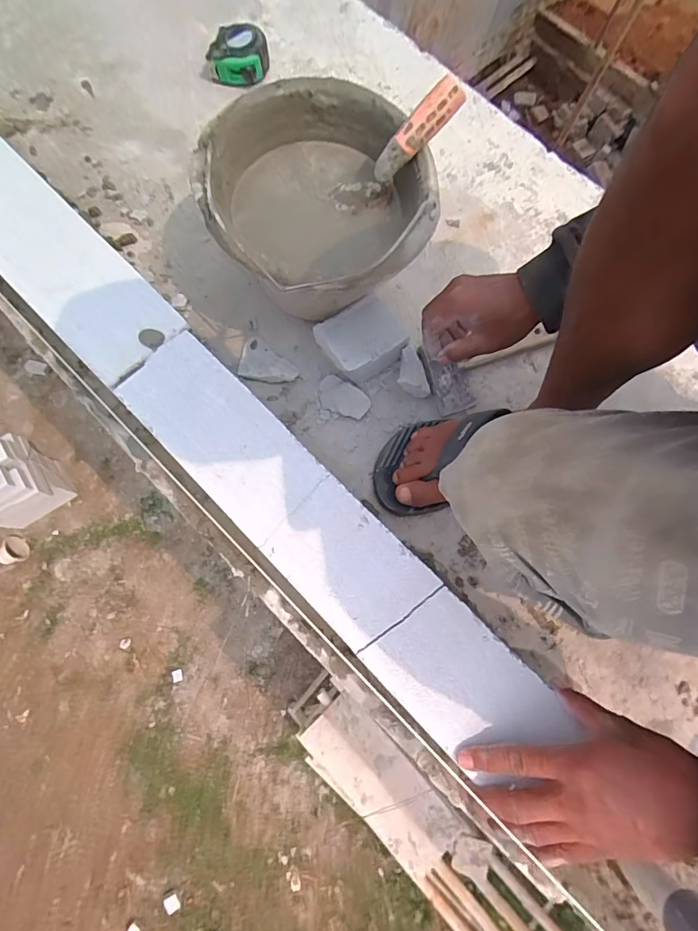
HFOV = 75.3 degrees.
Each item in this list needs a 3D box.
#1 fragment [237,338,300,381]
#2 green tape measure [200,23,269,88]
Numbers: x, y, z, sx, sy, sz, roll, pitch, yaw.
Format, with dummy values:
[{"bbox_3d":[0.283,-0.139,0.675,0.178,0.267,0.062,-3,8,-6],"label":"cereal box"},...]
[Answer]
[{"bbox_3d":[-0.100,-0.136,0.574,0.072,0.015,0.055,5,74,-3],"label":"fragment"},{"bbox_3d":[-0.167,-0.599,0.666,0.099,0.056,0.055,-18,77,-9],"label":"green tape measure"}]

